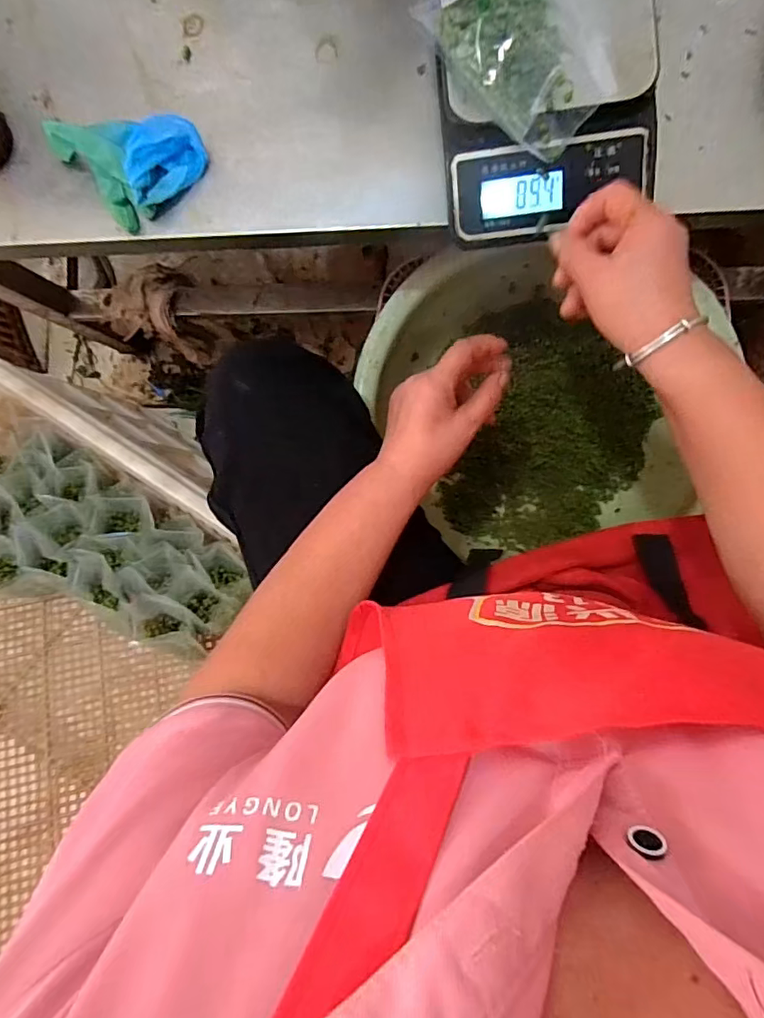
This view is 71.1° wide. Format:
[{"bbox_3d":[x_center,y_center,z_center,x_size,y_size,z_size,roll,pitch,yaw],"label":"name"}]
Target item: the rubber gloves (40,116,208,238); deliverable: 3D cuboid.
[{"bbox_3d":[-0.212,-0.303,0.445,0.099,0.042,0.105,-41,87,5],"label":"rubber gloves"}]

